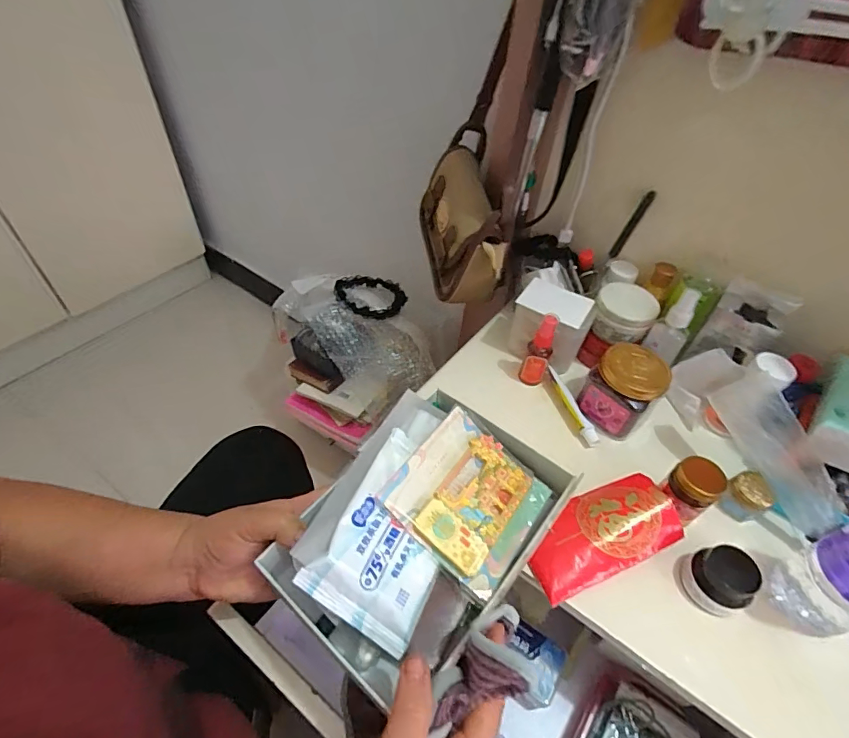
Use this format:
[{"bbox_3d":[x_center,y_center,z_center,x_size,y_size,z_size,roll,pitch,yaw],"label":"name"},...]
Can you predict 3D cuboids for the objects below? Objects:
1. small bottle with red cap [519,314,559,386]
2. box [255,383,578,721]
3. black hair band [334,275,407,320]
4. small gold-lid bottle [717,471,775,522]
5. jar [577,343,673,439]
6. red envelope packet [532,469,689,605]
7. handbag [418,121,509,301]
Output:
[{"bbox_3d":[0.138,-0.020,0.542,0.029,0.099,0.025,24,51,16],"label":"small bottle with red cap"},{"bbox_3d":[0.003,0.107,0.323,0.129,0.052,0.180,31,53,21],"label":"box"},{"bbox_3d":[-0.096,-0.138,0.823,0.129,0.049,0.112,-6,49,-9],"label":"black hair band"},{"bbox_3d":[0.328,0.129,0.462,0.036,0.036,0.039,-22,53,-22],"label":"small gold-lid bottle"},{"bbox_3d":[0.228,0.021,0.517,0.077,0.078,0.073,-31,57,-28],"label":"jar"},{"bbox_3d":[0.166,0.153,0.430,0.146,0.034,0.074,-15,51,-17],"label":"red envelope packet"},{"bbox_3d":[0.052,-0.202,0.639,0.082,0.158,0.186,-6,49,-9],"label":"handbag"}]

